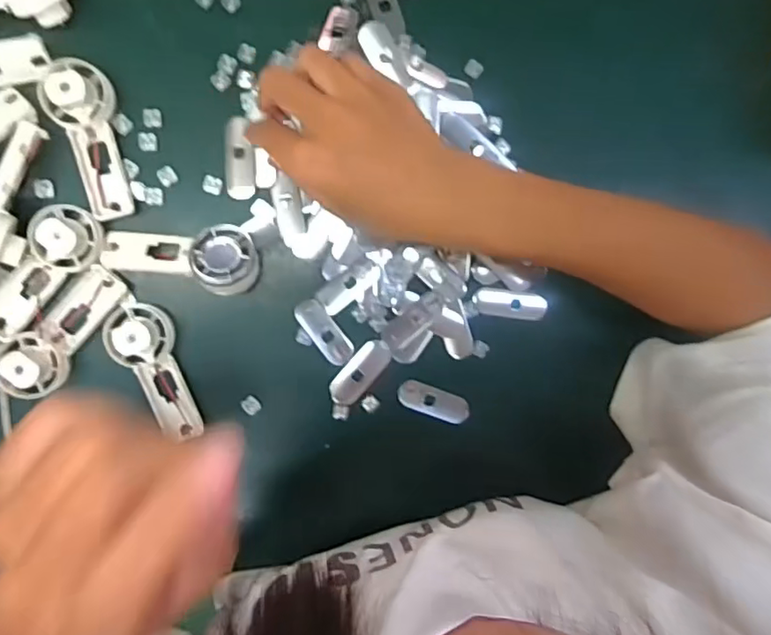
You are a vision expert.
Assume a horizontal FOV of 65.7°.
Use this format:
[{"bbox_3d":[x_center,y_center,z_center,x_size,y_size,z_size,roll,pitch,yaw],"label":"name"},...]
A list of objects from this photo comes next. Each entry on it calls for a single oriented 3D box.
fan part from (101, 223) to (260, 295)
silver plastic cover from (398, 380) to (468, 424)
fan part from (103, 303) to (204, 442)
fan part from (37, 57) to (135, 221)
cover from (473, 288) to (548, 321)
[{"bbox_3d":[-0.125,-0.035,0.368,0.094,0.015,0.040,-2,77,1],"label":"fan part"},{"bbox_3d":[0.033,0.058,0.412,0.050,0.005,0.019,20,92,4],"label":"silver plastic cover"},{"bbox_3d":[-0.148,0.037,0.376,0.038,0.026,0.091,-15,96,-6],"label":"fan part"},{"bbox_3d":[-0.180,-0.108,0.364,0.038,0.026,0.093,-12,109,-6],"label":"fan part"},{"bbox_3d":[0.087,-0.009,0.416,0.050,0.008,0.019,6,94,-8],"label":"cover"}]

